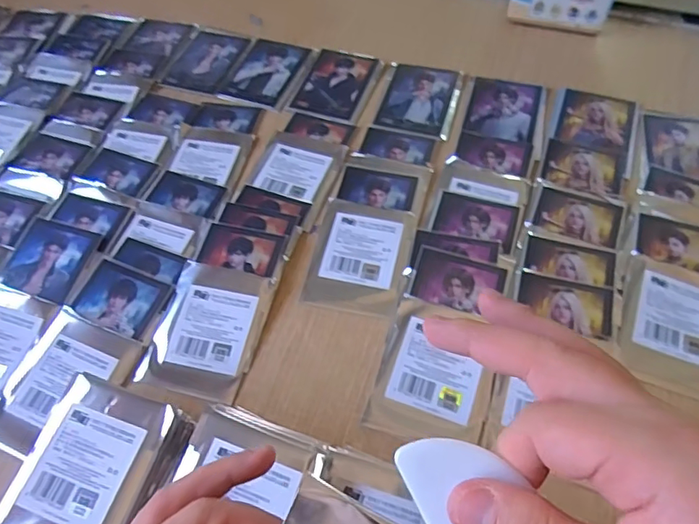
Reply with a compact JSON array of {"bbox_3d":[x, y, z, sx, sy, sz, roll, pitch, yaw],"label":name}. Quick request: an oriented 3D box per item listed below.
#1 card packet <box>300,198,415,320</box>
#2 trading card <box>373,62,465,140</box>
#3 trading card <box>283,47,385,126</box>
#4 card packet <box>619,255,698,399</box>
[{"bbox_3d":[0.010,-0.006,0.429,0.079,0.007,0.101,10,60,9],"label":"card packet"},{"bbox_3d":[0.074,-0.173,0.526,0.076,0.004,0.100,13,60,11],"label":"trading card"},{"bbox_3d":[-0.013,-0.194,0.545,0.079,0.004,0.107,14,61,12],"label":"trading card"},{"bbox_3d":[0.247,0.049,0.379,0.074,0.011,0.098,17,61,13],"label":"card packet"}]

